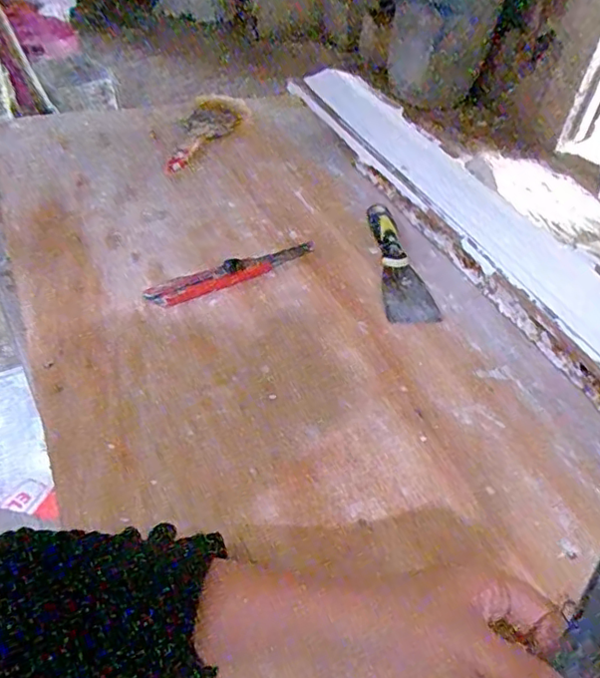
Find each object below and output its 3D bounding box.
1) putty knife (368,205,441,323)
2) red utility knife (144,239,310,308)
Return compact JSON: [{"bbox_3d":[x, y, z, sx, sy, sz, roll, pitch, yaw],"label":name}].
[{"bbox_3d":[0.111,-0.089,0.638,0.054,0.028,0.171,-2,45,-9],"label":"putty knife"},{"bbox_3d":[-0.068,-0.072,0.608,0.196,0.008,0.033,-24,52,-28],"label":"red utility knife"}]

